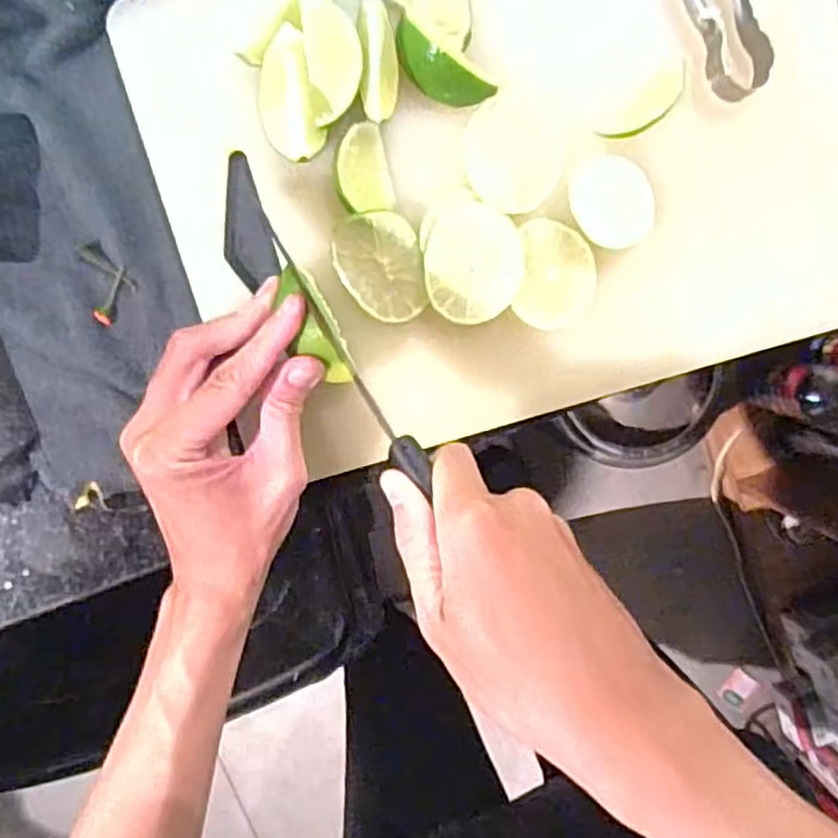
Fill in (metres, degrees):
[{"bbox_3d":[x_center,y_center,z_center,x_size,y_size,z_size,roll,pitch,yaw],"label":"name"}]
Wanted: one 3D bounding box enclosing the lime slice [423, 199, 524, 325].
[{"bbox_3d":[0.026,-0.077,0.362,0.047,0.010,0.057,-2,99,-2],"label":"lime slice"}]

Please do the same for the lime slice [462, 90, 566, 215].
[{"bbox_3d":[0.047,-0.130,0.359,0.048,0.008,0.055,-8,99,-2],"label":"lime slice"}]

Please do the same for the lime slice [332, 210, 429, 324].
[{"bbox_3d":[-0.019,-0.073,0.359,0.040,0.009,0.052,-13,99,-1],"label":"lime slice"}]

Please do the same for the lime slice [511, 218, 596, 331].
[{"bbox_3d":[0.068,-0.071,0.368,0.040,0.010,0.052,4,99,-3],"label":"lime slice"}]

